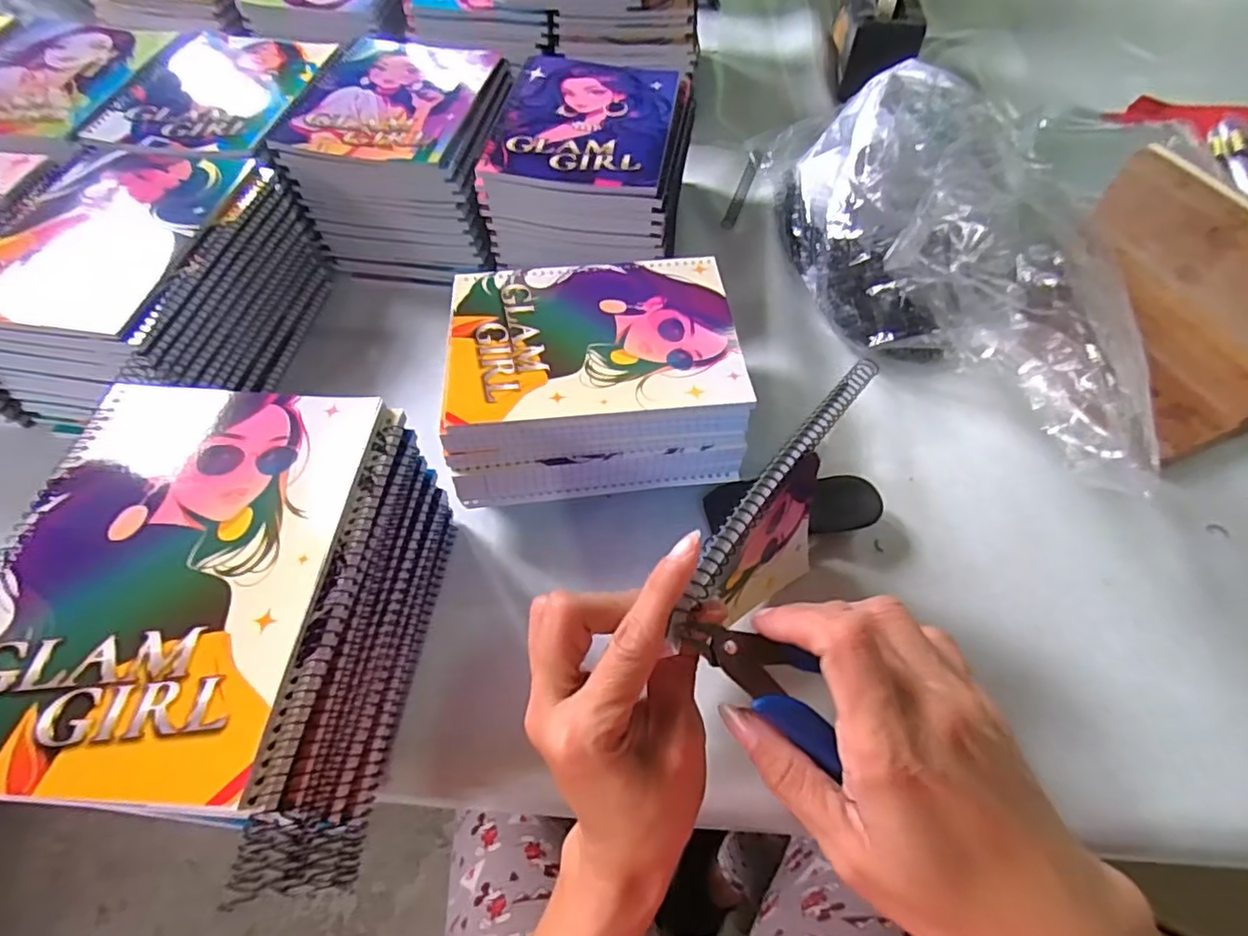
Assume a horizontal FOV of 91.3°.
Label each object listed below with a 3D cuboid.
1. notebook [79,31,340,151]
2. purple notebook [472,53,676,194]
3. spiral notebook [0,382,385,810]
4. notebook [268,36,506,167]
[{"bbox_3d":[-0.370,-0.352,0.559,0.156,0.008,0.201,4,58,2],"label":"notebook"},{"bbox_3d":[-0.032,-0.310,0.540,0.147,0.008,0.195,7,58,4],"label":"purple notebook"},{"bbox_3d":[-0.211,0.041,0.280,0.145,0.010,0.195,3,58,2],"label":"spiral notebook"},{"bbox_3d":[-0.209,-0.342,0.562,0.155,0.013,0.200,6,58,4],"label":"notebook"}]

